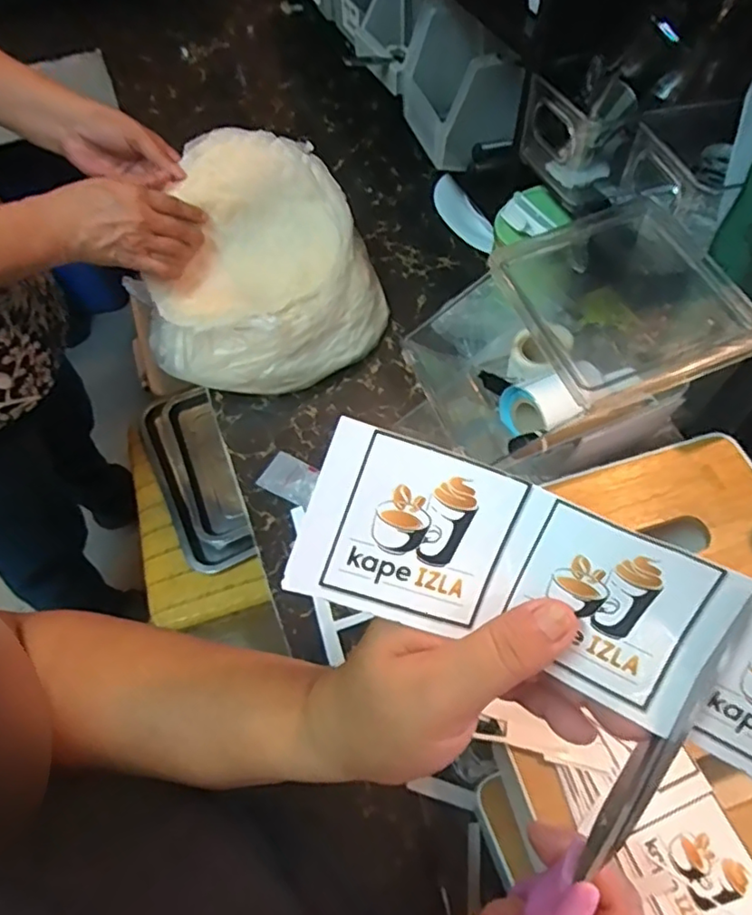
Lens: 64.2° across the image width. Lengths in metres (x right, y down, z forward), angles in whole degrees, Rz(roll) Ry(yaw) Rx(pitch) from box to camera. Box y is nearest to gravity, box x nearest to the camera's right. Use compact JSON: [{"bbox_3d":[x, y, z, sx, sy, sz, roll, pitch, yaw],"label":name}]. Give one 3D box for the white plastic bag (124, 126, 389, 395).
[{"bbox_3d":[-0.115,-0.199,0.628,0.233,0.151,0.235,-1,58,1],"label":"white plastic bag"}]

